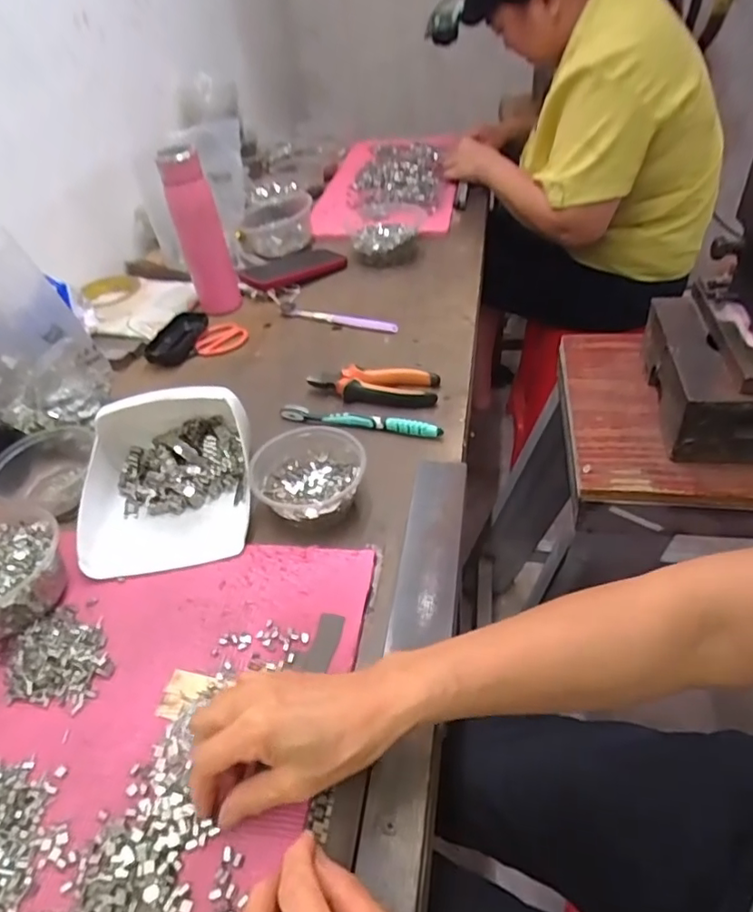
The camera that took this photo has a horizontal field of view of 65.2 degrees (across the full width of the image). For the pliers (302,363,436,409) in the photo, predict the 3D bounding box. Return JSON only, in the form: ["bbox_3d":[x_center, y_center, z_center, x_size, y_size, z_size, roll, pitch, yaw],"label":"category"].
[{"bbox_3d":[-0.003,-0.084,0.685,0.147,0.025,0.054,2,42,10],"label":"pliers"}]

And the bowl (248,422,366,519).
[{"bbox_3d":[-0.063,0.020,0.556,0.106,0.049,0.099,-4,41,4],"label":"bowl"}]

